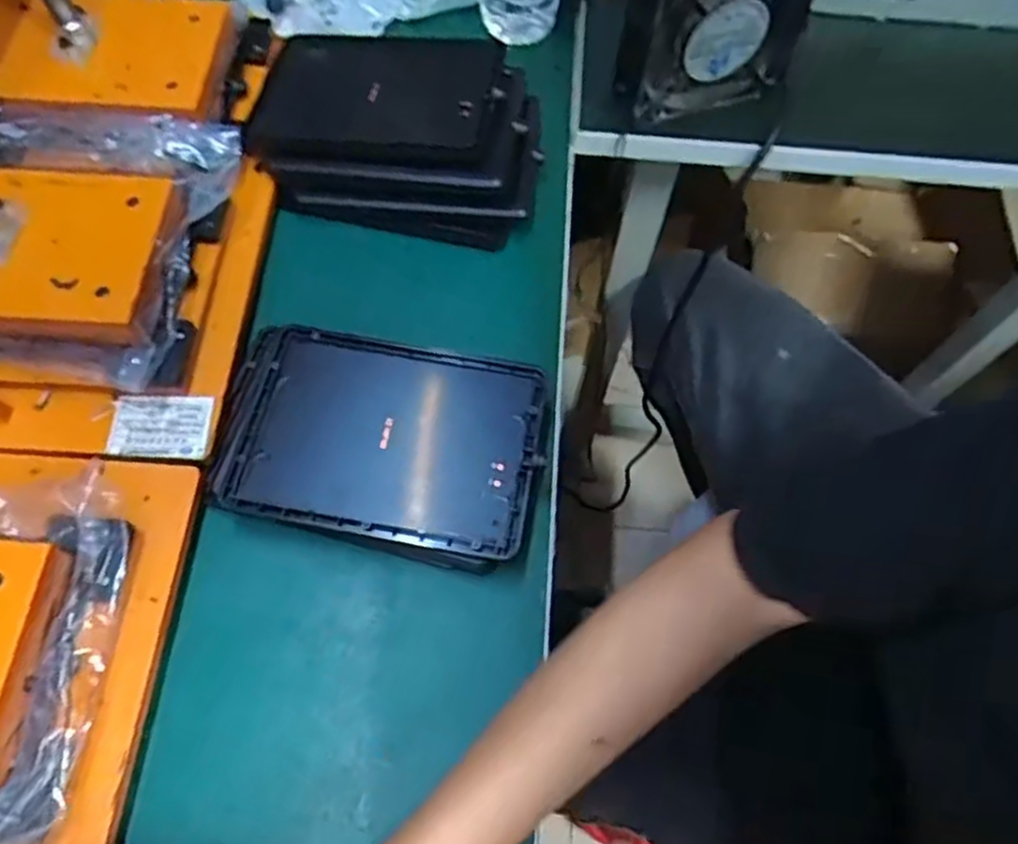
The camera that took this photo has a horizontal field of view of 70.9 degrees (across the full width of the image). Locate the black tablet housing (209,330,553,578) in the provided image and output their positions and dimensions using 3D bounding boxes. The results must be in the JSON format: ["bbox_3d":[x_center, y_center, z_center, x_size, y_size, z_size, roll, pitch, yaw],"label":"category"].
[{"bbox_3d":[-0.075,0.008,0.406,0.179,0.012,0.121,9,65,2],"label":"black tablet housing"}]

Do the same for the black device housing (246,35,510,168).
[{"bbox_3d":[-0.093,-0.223,0.492,0.174,0.020,0.110,4,68,9],"label":"black device housing"}]

